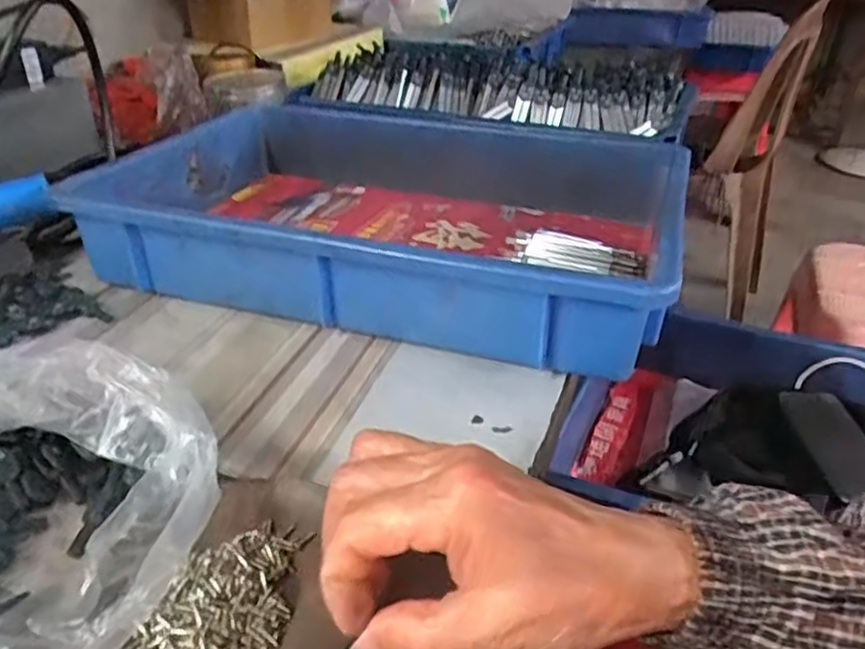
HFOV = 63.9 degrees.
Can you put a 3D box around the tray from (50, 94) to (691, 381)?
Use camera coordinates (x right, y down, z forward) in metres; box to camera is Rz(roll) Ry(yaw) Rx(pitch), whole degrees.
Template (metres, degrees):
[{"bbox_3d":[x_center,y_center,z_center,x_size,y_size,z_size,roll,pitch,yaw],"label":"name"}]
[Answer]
[{"bbox_3d":[-0.023,-0.094,0.570,0.413,0.081,0.311,11,32,15],"label":"tray"}]

